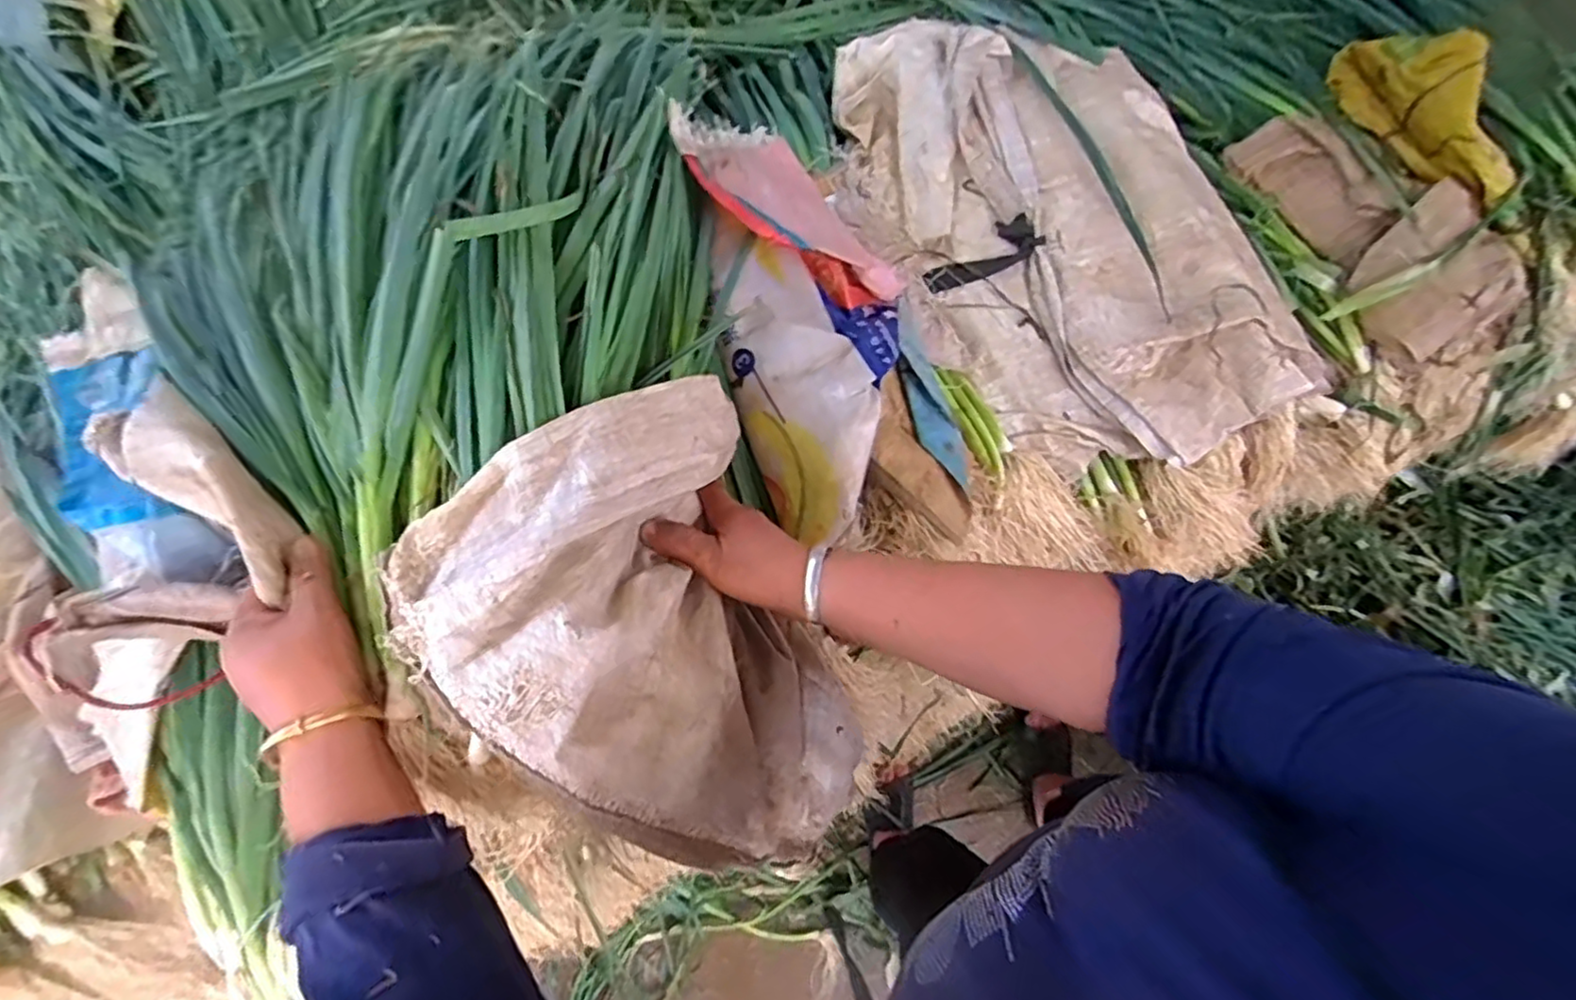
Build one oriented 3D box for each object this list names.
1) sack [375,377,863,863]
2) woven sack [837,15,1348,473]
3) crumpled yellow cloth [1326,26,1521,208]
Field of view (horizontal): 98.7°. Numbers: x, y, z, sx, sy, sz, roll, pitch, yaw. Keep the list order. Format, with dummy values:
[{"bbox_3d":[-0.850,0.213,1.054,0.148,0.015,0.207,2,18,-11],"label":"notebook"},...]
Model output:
[{"bbox_3d":[-0.075,0.110,0.450,0.209,0.214,0.292,-29,76,-9],"label":"sack"},{"bbox_3d":[0.262,-0.287,0.681,0.376,0.060,0.549,-34,77,-10],"label":"woven sack"},{"bbox_3d":[0.686,-0.419,0.703,0.113,0.087,0.230,-37,78,-11],"label":"crumpled yellow cloth"}]

